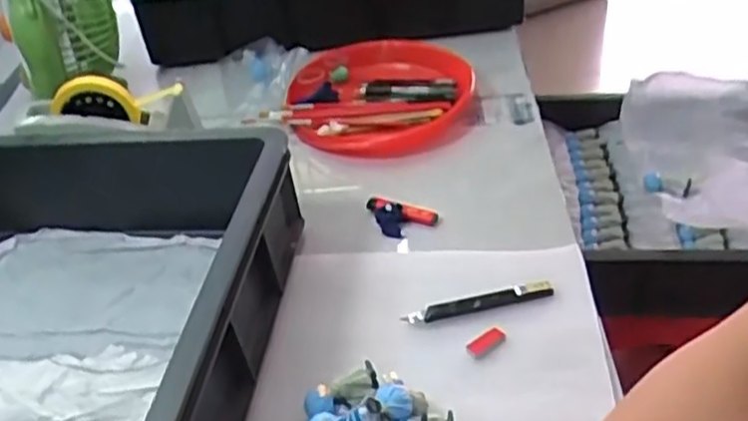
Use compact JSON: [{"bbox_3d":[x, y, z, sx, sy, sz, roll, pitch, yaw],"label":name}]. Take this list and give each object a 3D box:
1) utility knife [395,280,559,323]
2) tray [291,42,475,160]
[{"bbox_3d":[0.095,0.084,0.646,0.138,0.009,0.015,-10,39,-4],"label":"utility knife"},{"bbox_3d":[0.001,-0.152,0.954,0.250,0.072,0.241,-4,38,3],"label":"tray"}]

